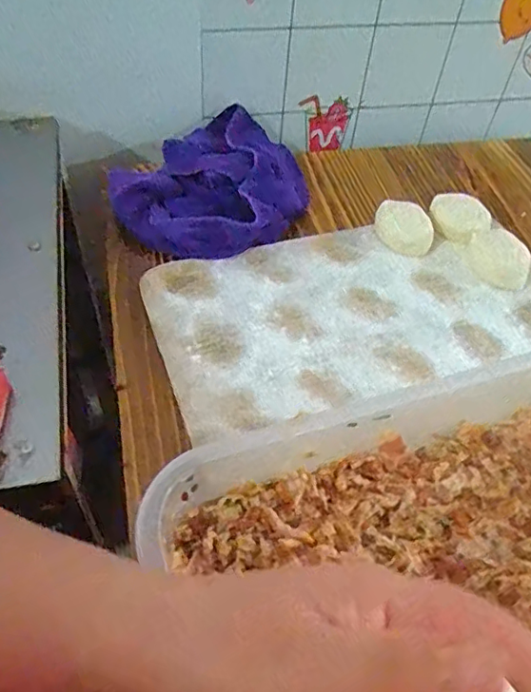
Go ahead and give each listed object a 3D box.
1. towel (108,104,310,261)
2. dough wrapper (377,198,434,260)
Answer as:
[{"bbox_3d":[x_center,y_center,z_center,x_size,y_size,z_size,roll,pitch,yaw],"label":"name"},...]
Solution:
[{"bbox_3d":[-0.048,-0.174,0.599,0.176,0.064,0.204,33,57,20],"label":"towel"},{"bbox_3d":[0.142,-0.120,0.591,0.057,0.013,0.057,7,87,11],"label":"dough wrapper"}]

